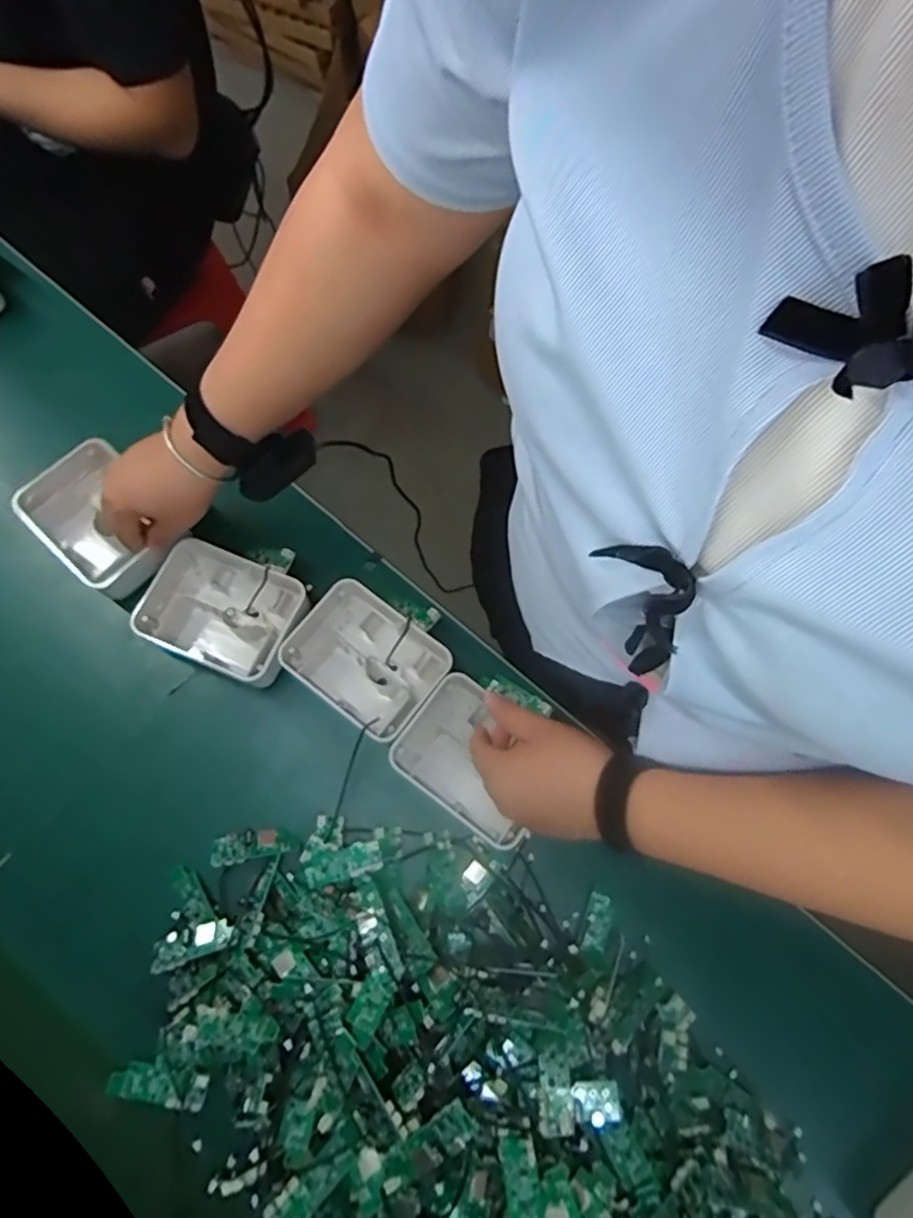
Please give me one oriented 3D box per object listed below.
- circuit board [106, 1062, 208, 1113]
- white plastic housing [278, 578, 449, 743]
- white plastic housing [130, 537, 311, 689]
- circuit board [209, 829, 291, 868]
[{"bbox_3d":[-0.223,0.356,0.474,0.069,0.010,0.025,13,75,2],"label":"circuit board"},{"bbox_3d":[-0.080,0.046,0.571,0.127,0.042,0.100,38,77,9],"label":"white plastic housing"},{"bbox_3d":[-0.210,0.003,0.577,0.138,0.044,0.101,24,75,5],"label":"white plastic housing"},{"bbox_3d":[-0.172,0.197,0.529,0.062,0.007,0.024,-8,58,-10],"label":"circuit board"}]

